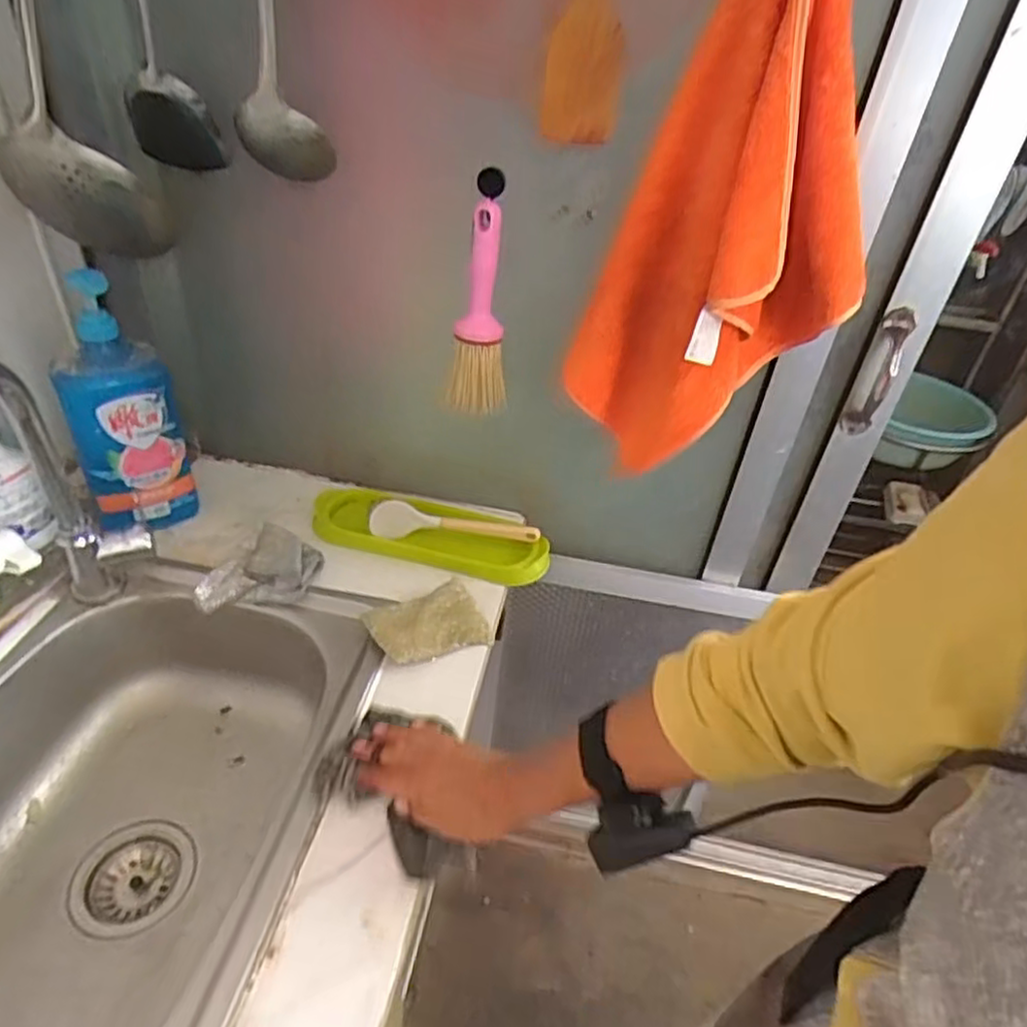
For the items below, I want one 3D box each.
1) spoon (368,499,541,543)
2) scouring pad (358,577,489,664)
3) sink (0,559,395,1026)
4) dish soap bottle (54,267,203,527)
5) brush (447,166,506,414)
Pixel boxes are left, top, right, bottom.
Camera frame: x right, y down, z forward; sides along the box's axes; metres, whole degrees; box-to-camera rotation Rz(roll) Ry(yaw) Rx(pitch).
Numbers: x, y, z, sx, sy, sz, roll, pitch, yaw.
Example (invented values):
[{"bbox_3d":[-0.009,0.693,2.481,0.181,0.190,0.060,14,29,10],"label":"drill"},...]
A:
[{"bbox_3d":[-0.069,0.016,0.830,0.196,0.040,0.031,4,39,-3],"label":"spoon"},{"bbox_3d":[-0.088,0.113,0.723,0.113,0.023,0.077,-17,44,-27],"label":"scouring pad"},{"bbox_3d":[-0.362,0.291,0.622,0.388,0.183,0.524,11,39,5],"label":"sink"},{"bbox_3d":[-0.422,-0.105,0.750,0.106,0.279,0.067,-26,49,-34],"label":"dish soap bottle"},{"bbox_3d":[-0.035,-0.218,0.720,0.065,0.226,0.055,3,39,-5],"label":"brush"}]

